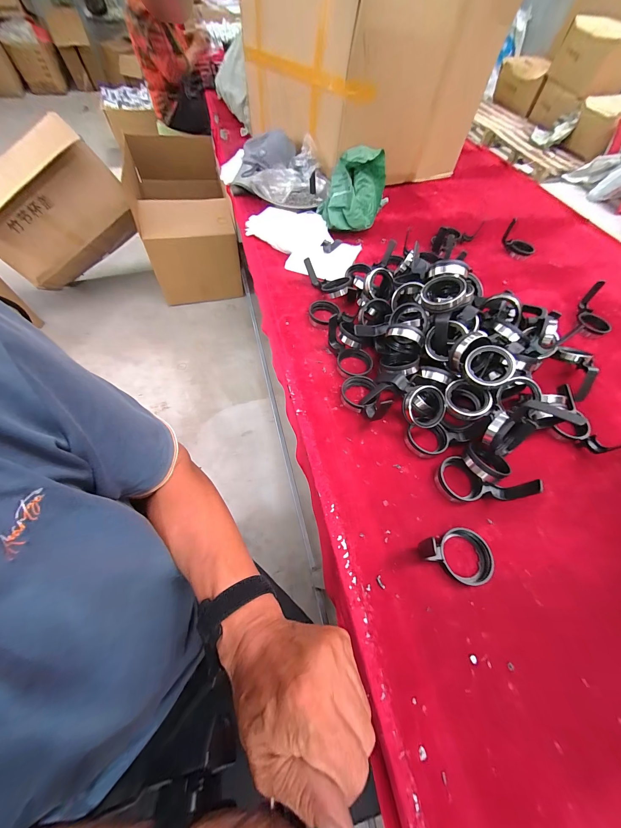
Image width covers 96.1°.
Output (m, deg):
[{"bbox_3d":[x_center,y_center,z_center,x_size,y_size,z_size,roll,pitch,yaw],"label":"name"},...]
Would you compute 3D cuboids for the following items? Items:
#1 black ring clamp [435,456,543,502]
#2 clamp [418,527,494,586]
[{"bbox_3d":[0.264,0.095,0.433,0.112,0.084,0.071,3,58,-3],"label":"black ring clamp"},{"bbox_3d":[0.206,0.194,0.395,0.092,0.026,0.068,20,61,8],"label":"clamp"}]

